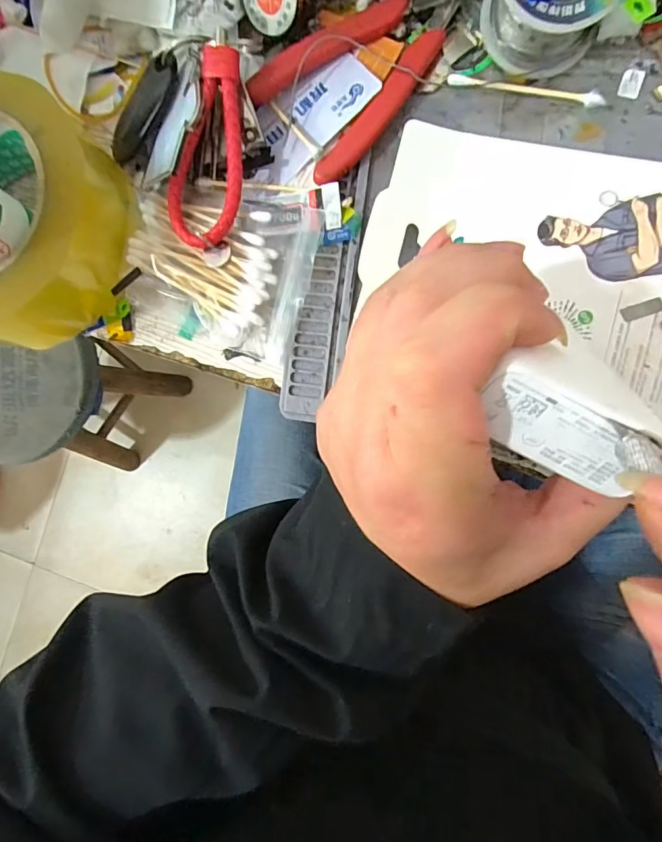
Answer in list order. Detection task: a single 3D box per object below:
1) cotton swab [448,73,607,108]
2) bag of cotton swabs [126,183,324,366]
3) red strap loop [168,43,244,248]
[{"bbox_3d":[0.093,-0.160,0.224,0.072,0.005,0.009,14,87,9],"label":"cotton swab"},{"bbox_3d":[-0.056,-0.082,0.241,0.096,0.015,0.077,21,90,8],"label":"bag of cotton swabs"},{"bbox_3d":[-0.059,-0.131,0.228,0.037,0.009,0.089,13,100,9],"label":"red strap loop"}]

